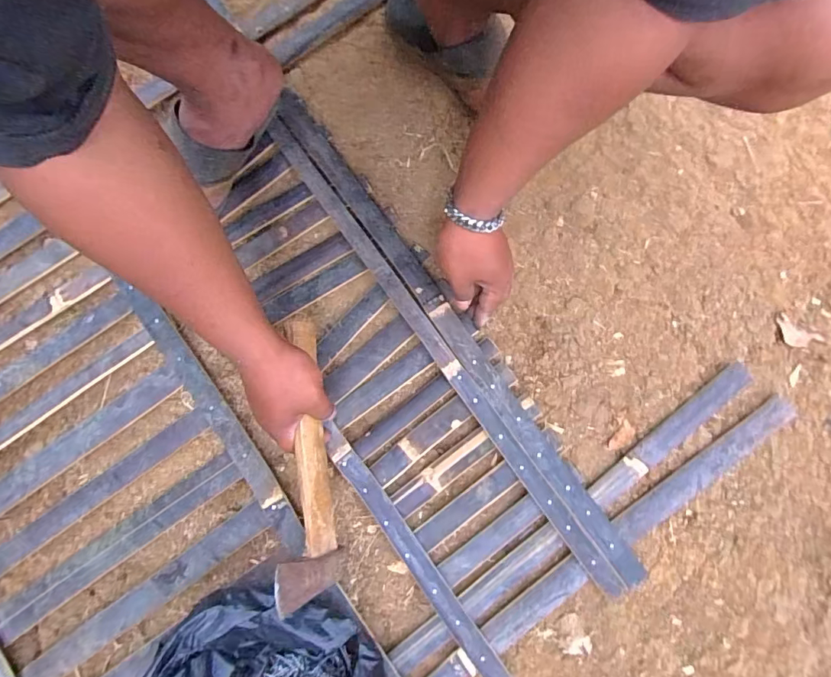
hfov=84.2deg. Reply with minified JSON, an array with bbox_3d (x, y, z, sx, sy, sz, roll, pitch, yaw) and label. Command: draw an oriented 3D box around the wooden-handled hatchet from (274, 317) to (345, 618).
[{"bbox_3d":[-0.110,0.117,0.463,0.052,0.064,0.274,-3,82,-1],"label":"wooden-handled hatchet"}]

